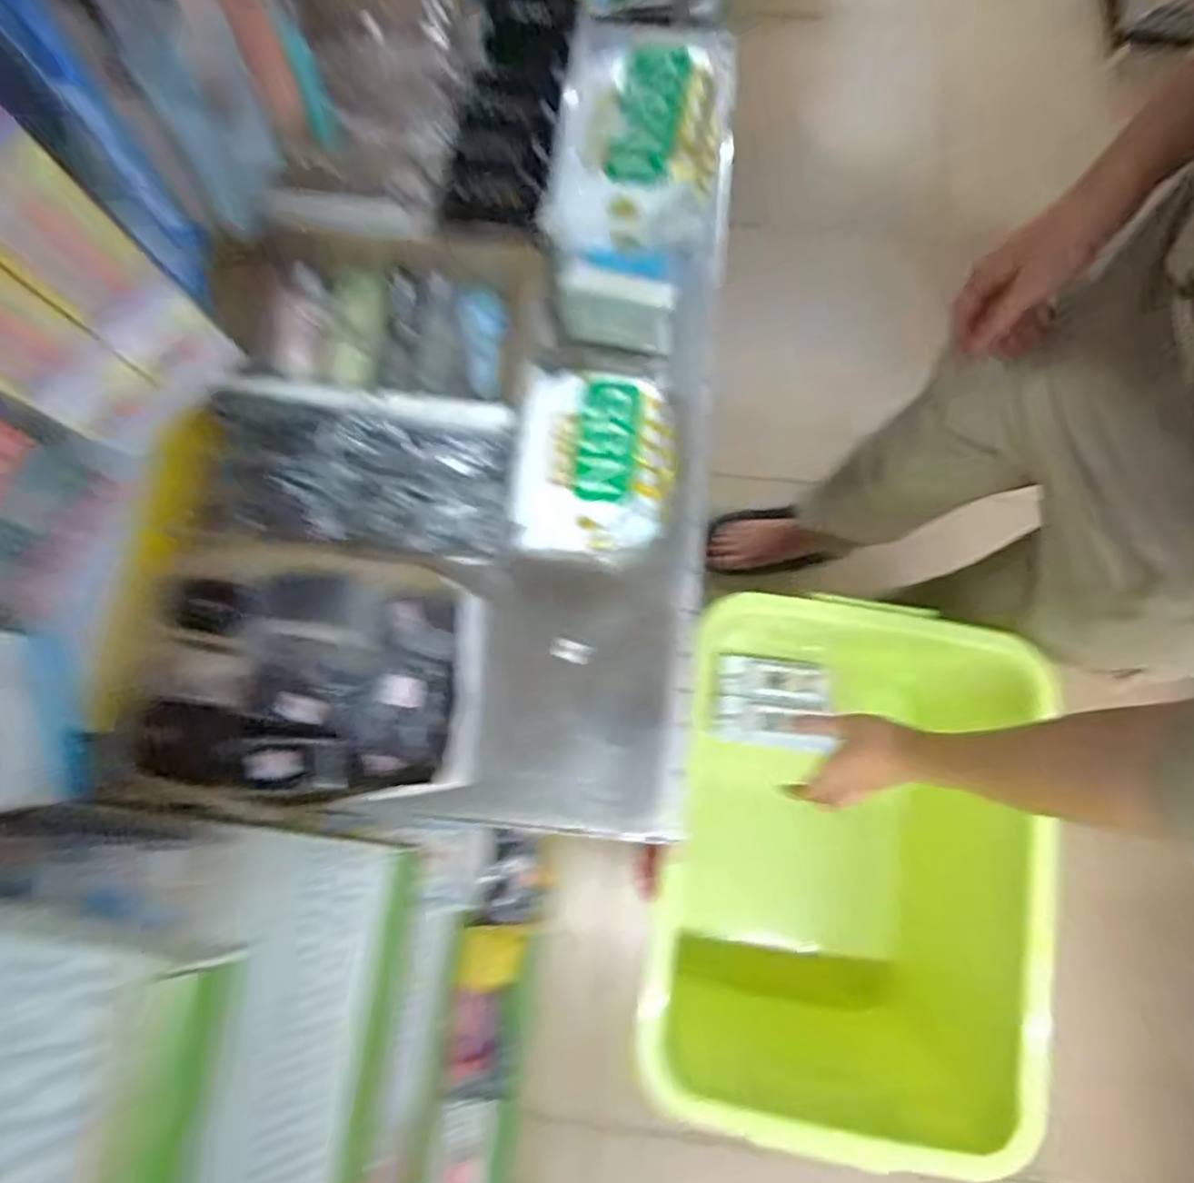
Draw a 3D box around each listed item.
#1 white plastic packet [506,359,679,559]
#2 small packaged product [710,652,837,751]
[{"bbox_3d":[-0.005,-0.111,0.560,0.132,0.060,0.143,2,79,1],"label":"white plastic packet"},{"bbox_3d":[0.238,0.148,0.915,0.154,0.026,0.113,7,79,2],"label":"small packaged product"}]

